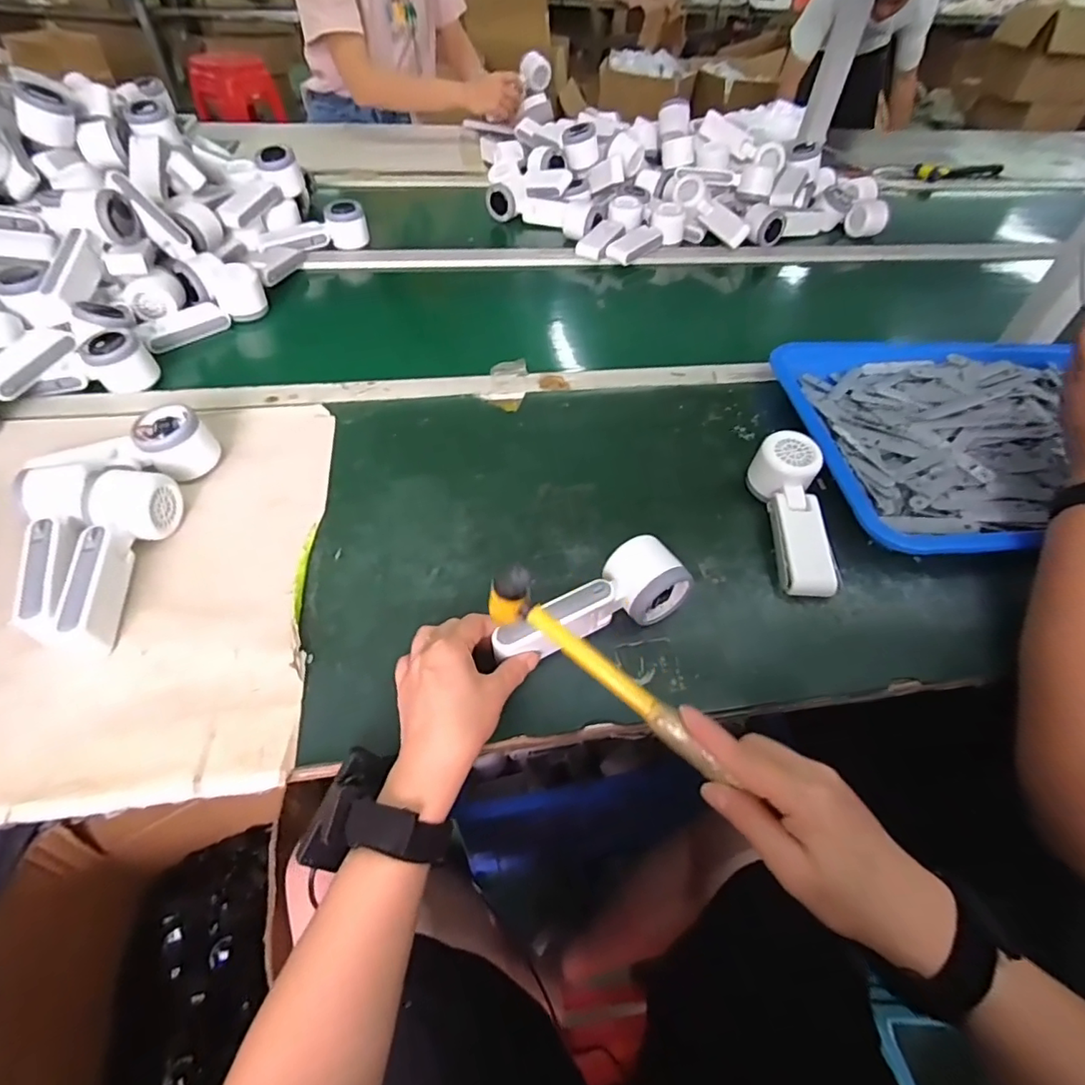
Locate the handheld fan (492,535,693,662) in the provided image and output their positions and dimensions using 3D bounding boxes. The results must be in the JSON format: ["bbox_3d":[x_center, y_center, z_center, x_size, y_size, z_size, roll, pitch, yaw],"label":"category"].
[{"bbox_3d":[0.042,0.047,0.457,0.161,0.048,0.055,-21,54,-18],"label":"handheld fan"}]

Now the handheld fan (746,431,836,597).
[{"bbox_3d":[0.236,-0.030,0.525,0.059,0.056,0.165,4,50,1],"label":"handheld fan"}]

